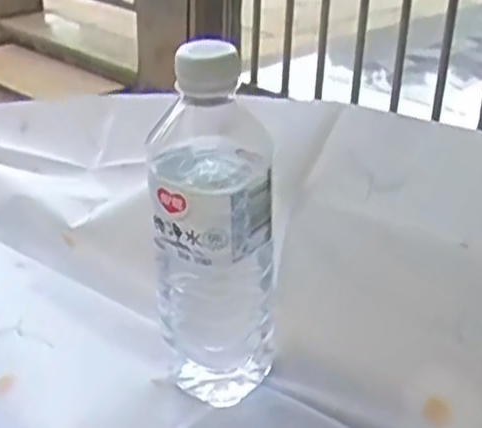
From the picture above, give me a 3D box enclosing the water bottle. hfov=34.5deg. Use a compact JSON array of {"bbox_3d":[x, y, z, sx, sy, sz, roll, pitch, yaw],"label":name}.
[{"bbox_3d":[-0.014,0.006,0.442,0.065,0.205,0.066,3,30,3],"label":"water bottle"}]

